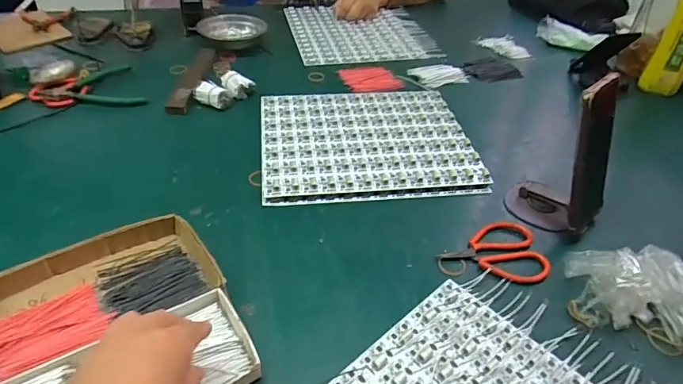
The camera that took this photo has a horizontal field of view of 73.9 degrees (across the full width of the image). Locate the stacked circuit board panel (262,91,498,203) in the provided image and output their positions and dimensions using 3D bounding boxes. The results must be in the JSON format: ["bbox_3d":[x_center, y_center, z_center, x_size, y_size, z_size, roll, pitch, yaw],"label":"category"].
[{"bbox_3d":[0.034,-0.079,0.656,0.289,0.011,0.245,-3,42,-7],"label":"stacked circuit board panel"}]

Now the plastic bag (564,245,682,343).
[{"bbox_3d":[0.294,0.088,0.427,0.125,0.068,0.087,9,42,7],"label":"plastic bag"}]

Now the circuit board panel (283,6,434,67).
[{"bbox_3d":[0.025,-0.350,0.973,0.262,0.004,0.290,-7,43,-12],"label":"circuit board panel"}]

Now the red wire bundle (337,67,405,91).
[{"bbox_3d":[0.053,-0.200,0.803,0.098,0.008,0.100,-9,43,-14],"label":"red wire bundle"}]

